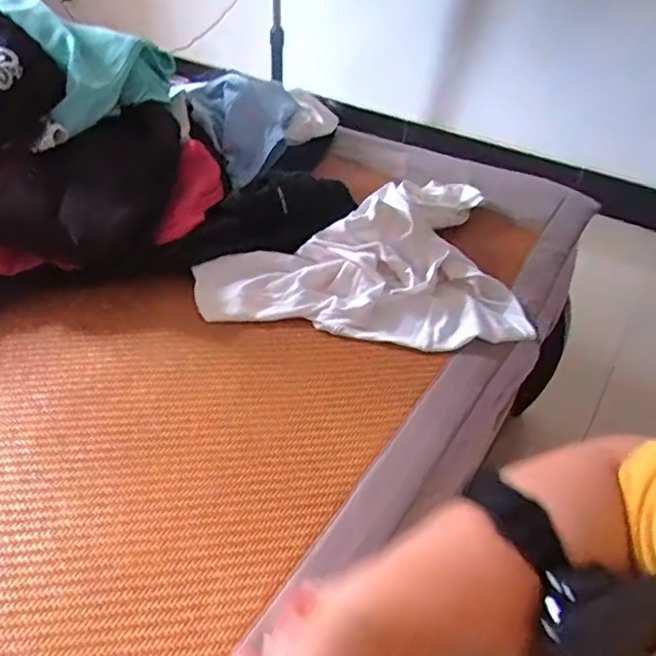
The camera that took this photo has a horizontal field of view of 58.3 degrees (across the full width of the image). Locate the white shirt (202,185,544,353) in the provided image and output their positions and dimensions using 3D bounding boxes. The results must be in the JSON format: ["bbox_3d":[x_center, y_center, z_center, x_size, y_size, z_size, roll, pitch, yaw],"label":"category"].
[{"bbox_3d":[0.049,-0.107,0.716,0.362,0.070,0.296,4,41,3],"label":"white shirt"}]

